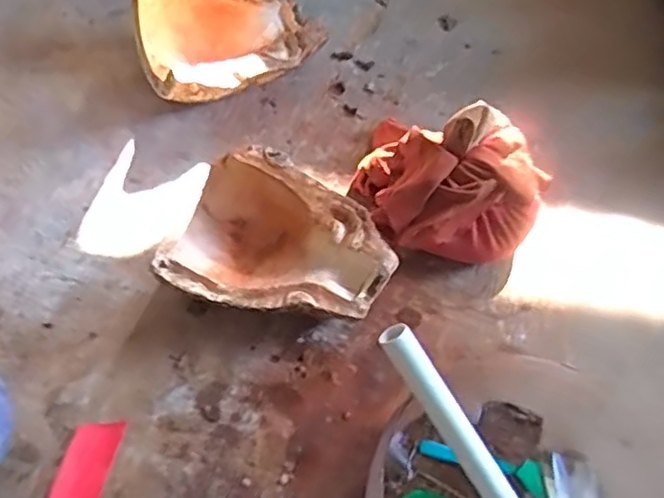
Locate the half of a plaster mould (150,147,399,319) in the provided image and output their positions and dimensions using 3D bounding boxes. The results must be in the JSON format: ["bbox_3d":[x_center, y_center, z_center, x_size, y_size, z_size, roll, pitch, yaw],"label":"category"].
[{"bbox_3d":[-0.058,0.010,0.726,0.223,0.091,0.181,24,59,10],"label":"half of a plaster mould"}]

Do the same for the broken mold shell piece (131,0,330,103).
[{"bbox_3d":[-0.136,-0.278,0.902,0.233,0.095,0.178,-26,63,-19],"label":"broken mold shell piece"}]

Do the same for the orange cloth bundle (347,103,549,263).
[{"bbox_3d":[0.130,-0.077,0.775,0.221,0.125,0.172,26,59,11],"label":"orange cloth bundle"}]

